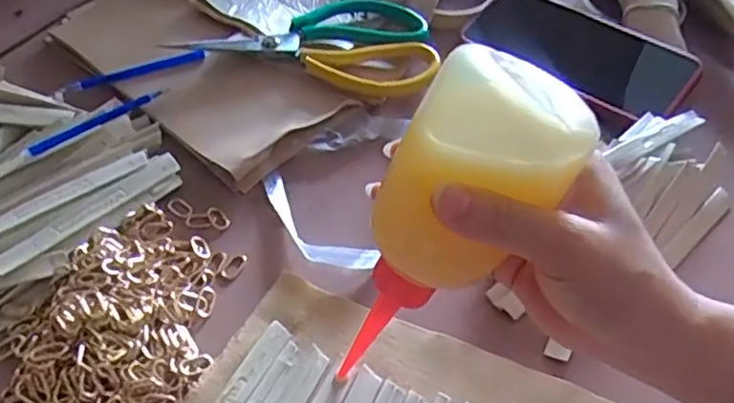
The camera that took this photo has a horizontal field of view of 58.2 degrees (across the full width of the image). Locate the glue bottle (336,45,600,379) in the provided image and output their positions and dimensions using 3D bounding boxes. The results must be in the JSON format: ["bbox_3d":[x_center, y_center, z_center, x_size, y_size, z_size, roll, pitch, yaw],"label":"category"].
[{"bbox_3d":[0.030,0.016,0.286,0.061,0.160,0.048,42,32,25],"label":"glue bottle"}]

